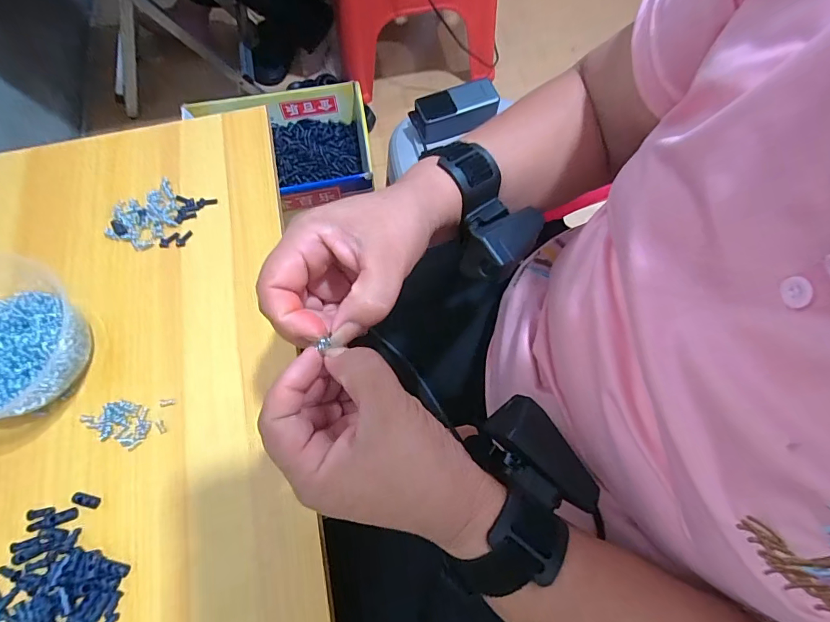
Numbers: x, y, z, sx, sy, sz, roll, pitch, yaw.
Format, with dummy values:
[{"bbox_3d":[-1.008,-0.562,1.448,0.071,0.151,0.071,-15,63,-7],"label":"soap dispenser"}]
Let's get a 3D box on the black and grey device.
[{"bbox_3d":[0.063,-0.324,0.678,0.142,0.055,0.049,-17,70,-7],"label":"black and grey device"}]

